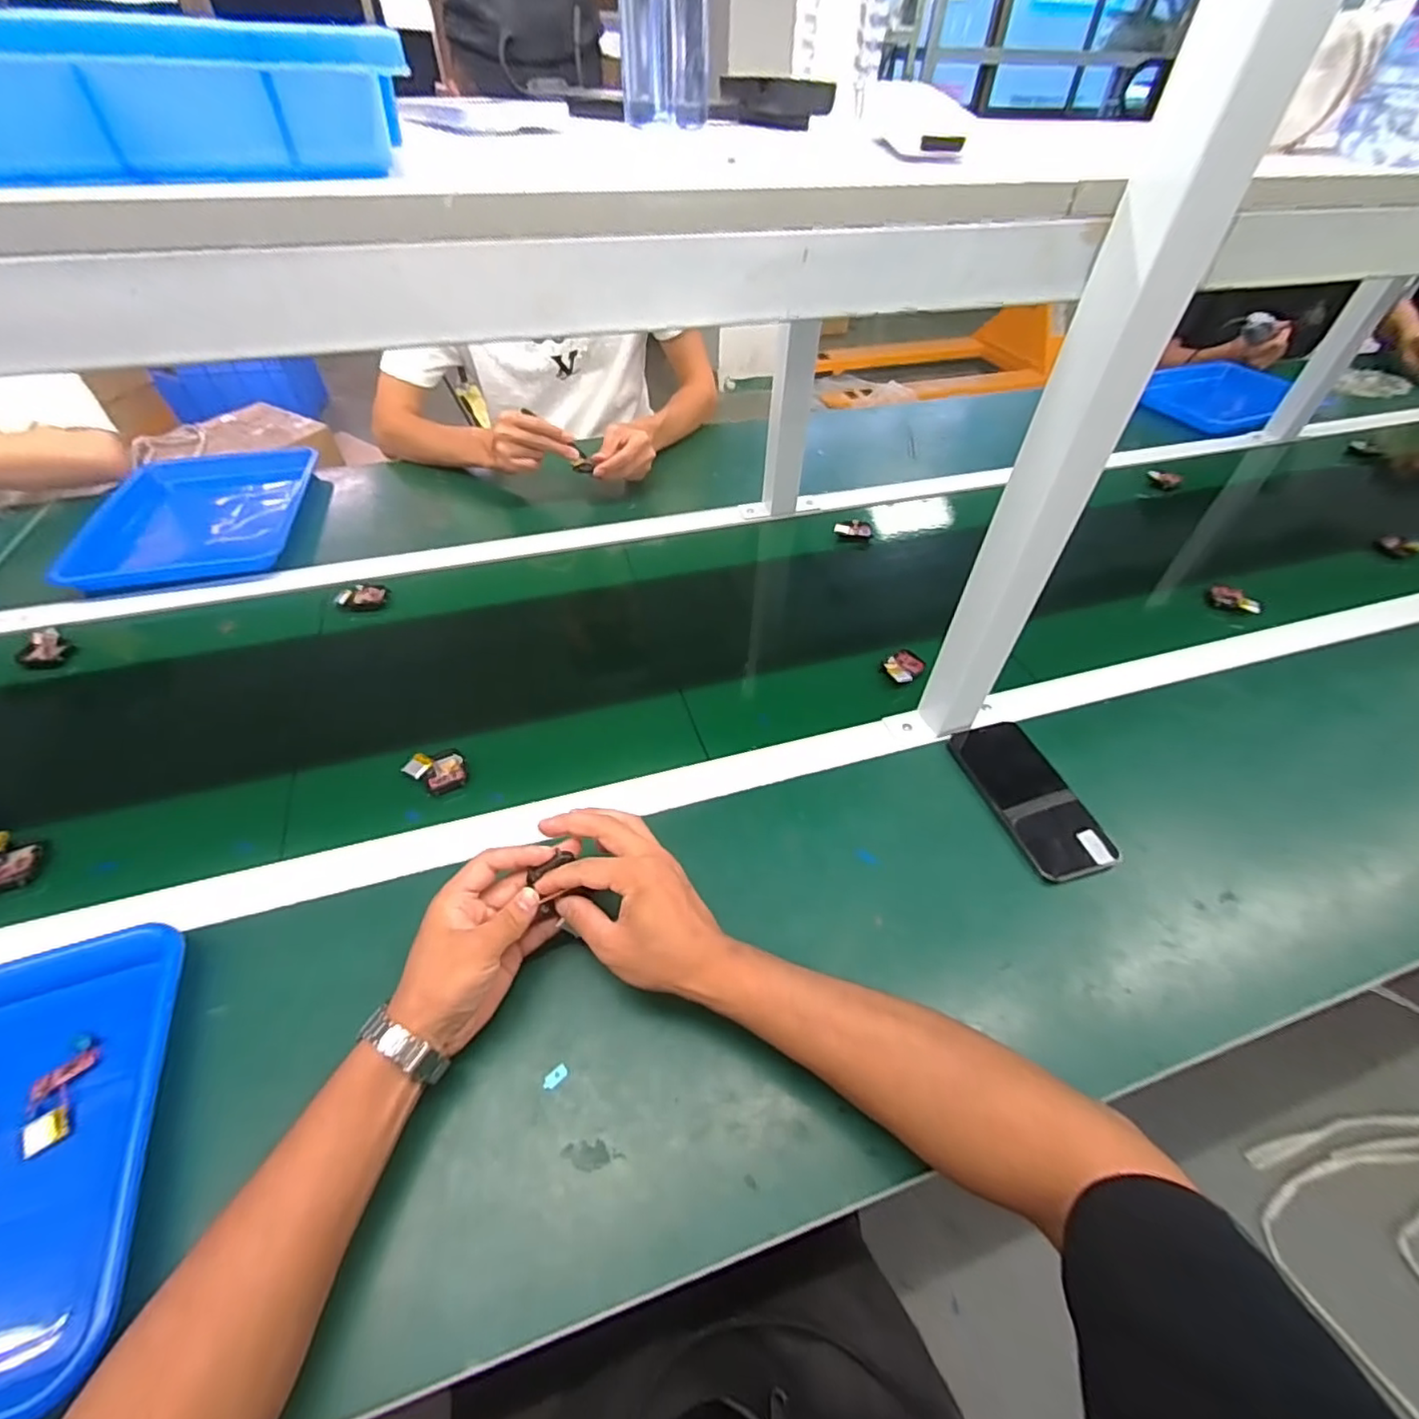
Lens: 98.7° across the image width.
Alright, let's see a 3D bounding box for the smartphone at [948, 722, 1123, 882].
[{"bbox_3d":[0.291,0.073,0.555,0.085,0.013,0.166,-13,50,-12],"label":"smartphone"}]

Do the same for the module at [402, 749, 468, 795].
[{"bbox_3d":[-0.249,0.056,0.559,0.048,0.019,0.042,-26,54,-21],"label":"module"}]

